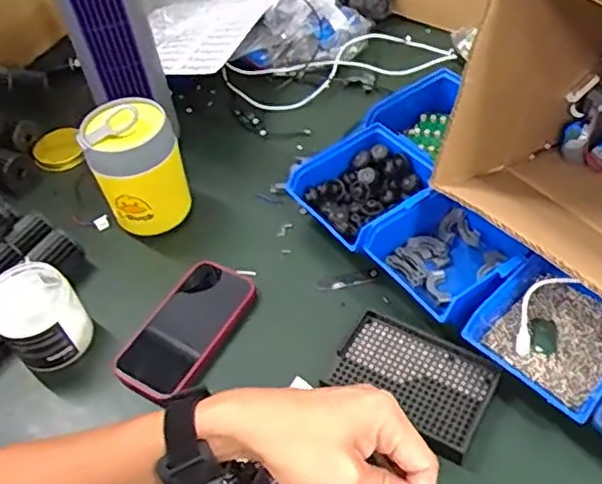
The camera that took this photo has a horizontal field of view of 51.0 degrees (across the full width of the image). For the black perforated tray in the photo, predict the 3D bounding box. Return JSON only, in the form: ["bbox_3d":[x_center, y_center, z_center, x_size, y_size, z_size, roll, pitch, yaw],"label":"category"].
[{"bbox_3d":[0.098,0.118,0.553,0.133,0.011,0.088,26,57,26],"label":"black perforated tray"}]

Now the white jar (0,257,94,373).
[{"bbox_3d":[-0.251,0.074,0.613,0.075,0.078,0.076,-32,54,-20],"label":"white jar"}]

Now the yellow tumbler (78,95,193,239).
[{"bbox_3d":[-0.174,-0.075,0.691,0.087,0.139,0.084,-3,49,4],"label":"yellow tumbler"}]

